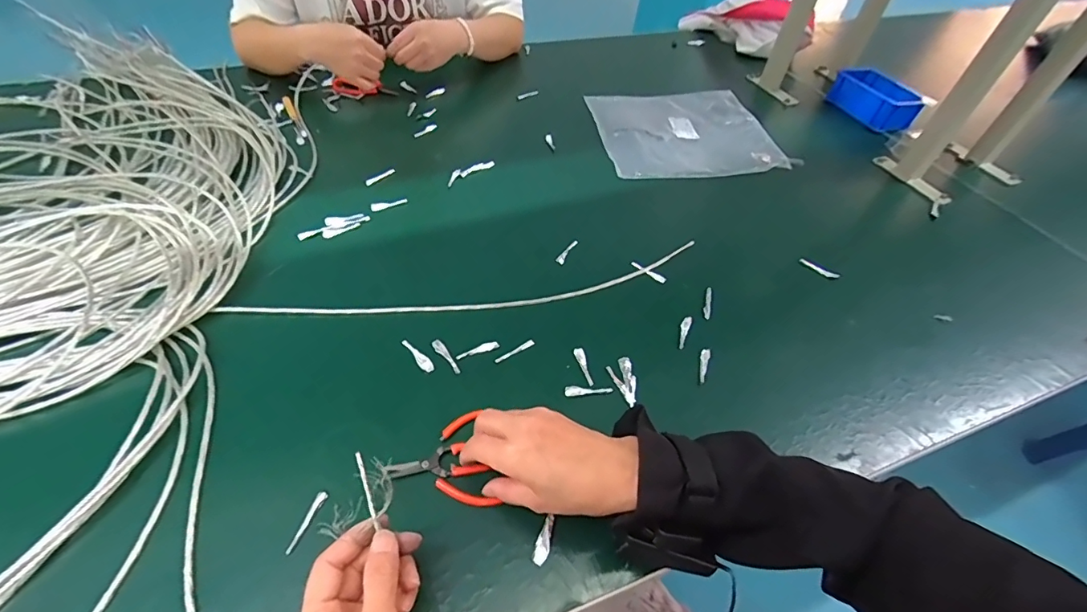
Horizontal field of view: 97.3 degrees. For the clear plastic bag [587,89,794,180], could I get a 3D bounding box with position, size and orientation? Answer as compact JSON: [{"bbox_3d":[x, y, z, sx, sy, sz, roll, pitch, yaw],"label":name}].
[{"bbox_3d":[0.226,-0.294,0.799,0.269,0.014,0.254,-8,51,-5],"label":"clear plastic bag"}]

